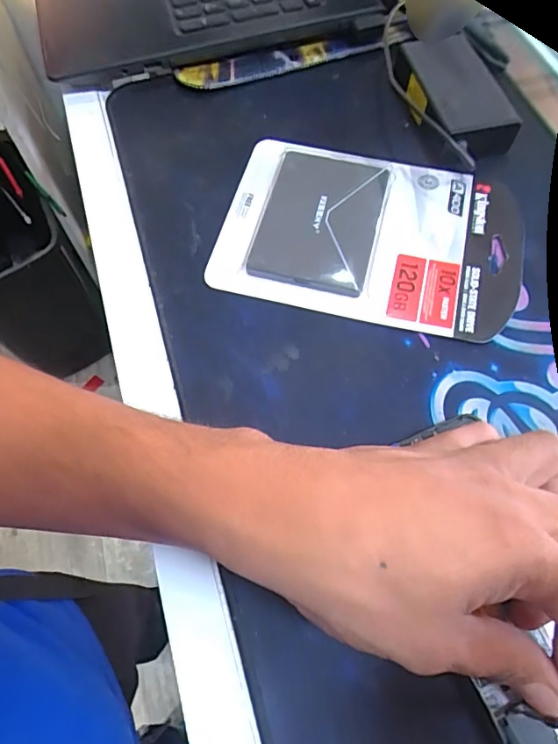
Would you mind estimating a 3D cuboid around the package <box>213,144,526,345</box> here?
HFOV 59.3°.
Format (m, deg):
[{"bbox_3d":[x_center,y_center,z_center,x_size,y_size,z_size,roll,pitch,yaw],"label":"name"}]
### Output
[{"bbox_3d":[0.055,-0.086,0.301,0.176,0.010,0.122,12,65,7],"label":"package"}]

